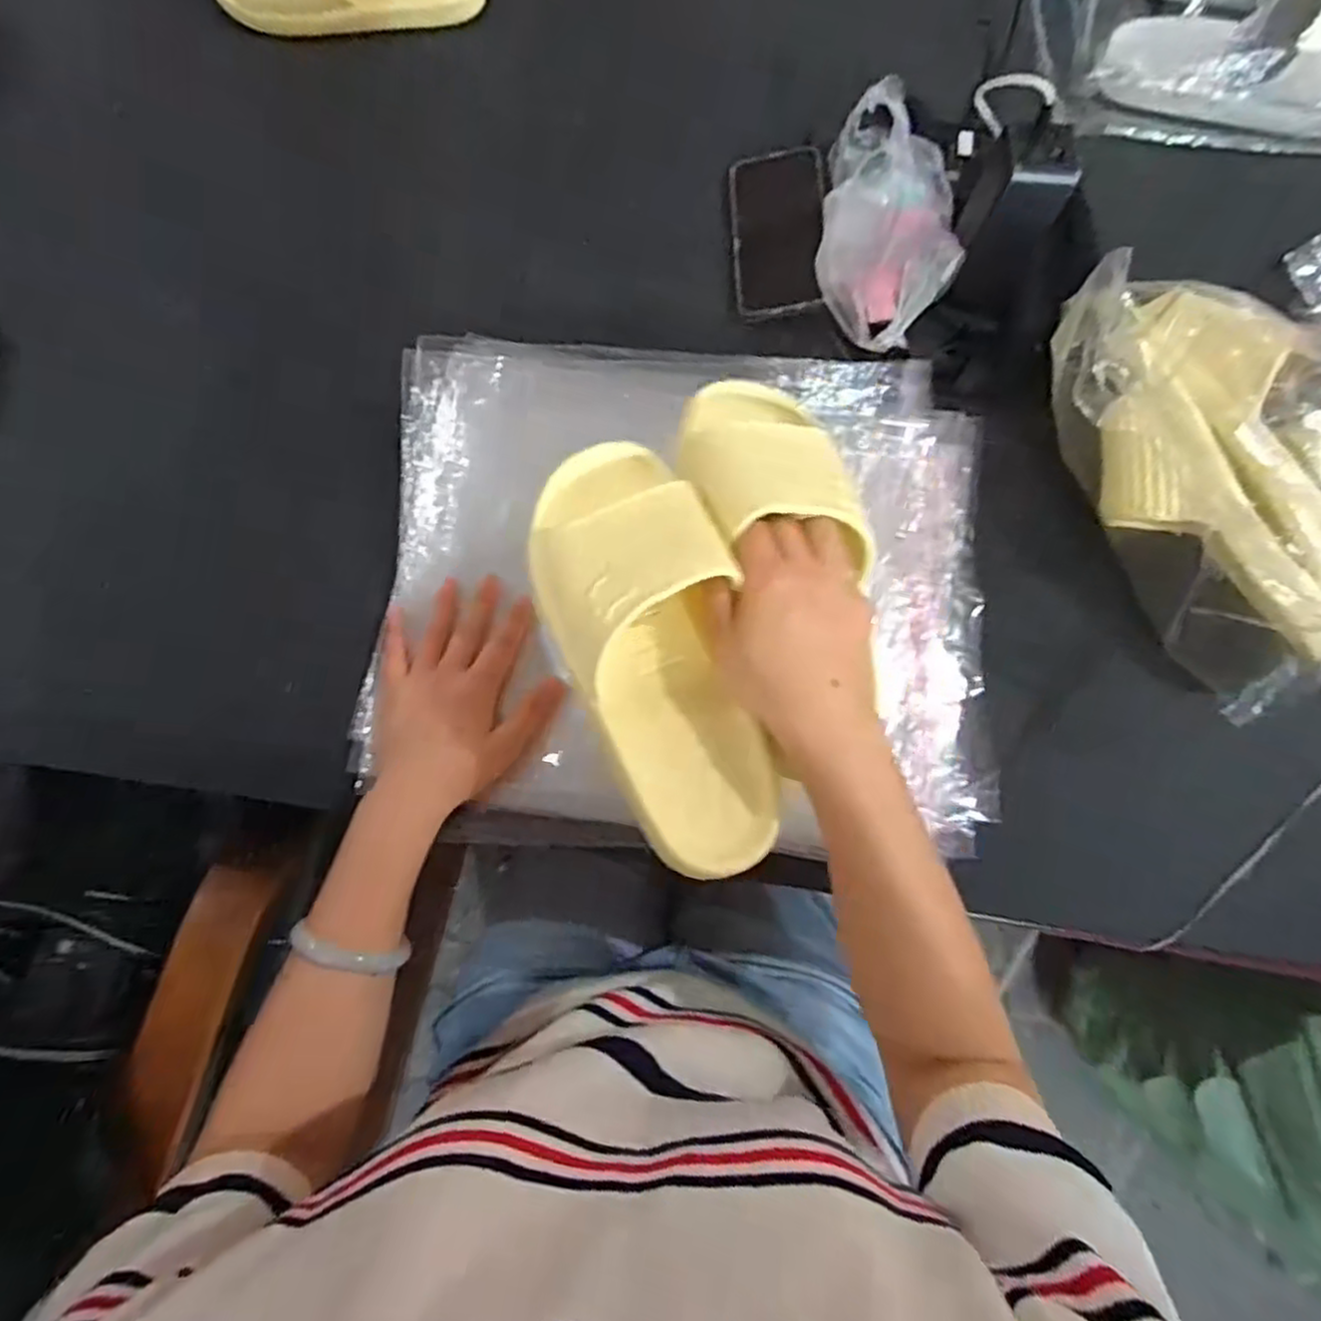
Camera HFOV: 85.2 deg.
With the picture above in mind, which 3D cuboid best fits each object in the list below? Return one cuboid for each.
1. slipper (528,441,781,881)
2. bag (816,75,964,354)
[{"bbox_3d":[-0.005,-0.004,0.384,0.099,0.059,0.243,-18,86,-6],"label":"slipper"},{"bbox_3d":[0.169,-0.321,0.542,0.104,0.072,0.189,15,75,3],"label":"bag"}]

